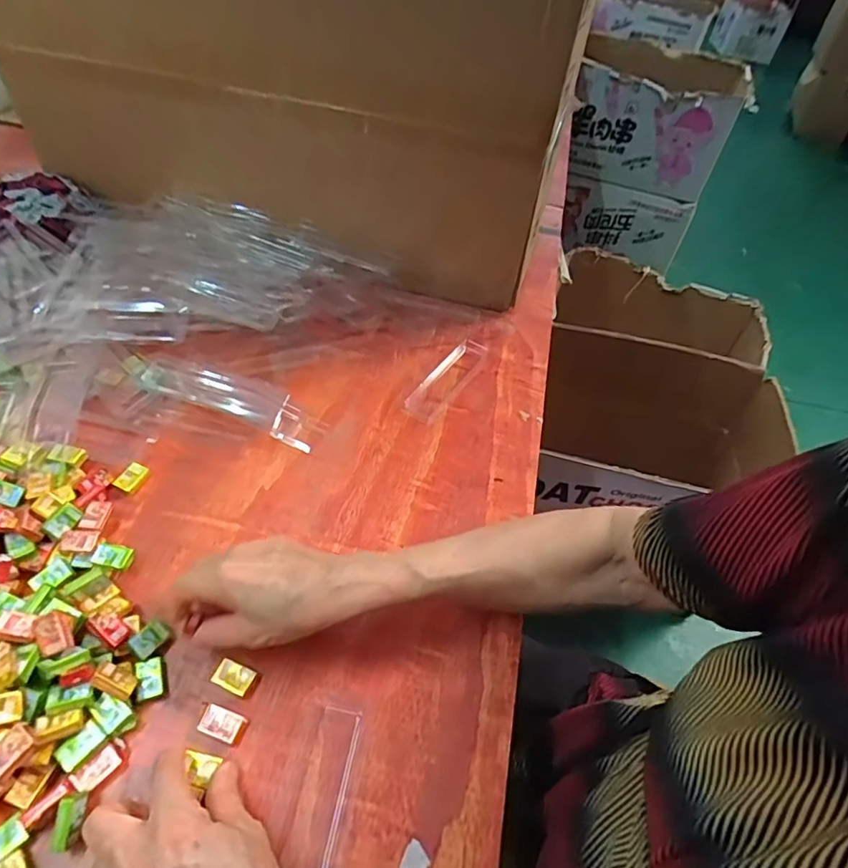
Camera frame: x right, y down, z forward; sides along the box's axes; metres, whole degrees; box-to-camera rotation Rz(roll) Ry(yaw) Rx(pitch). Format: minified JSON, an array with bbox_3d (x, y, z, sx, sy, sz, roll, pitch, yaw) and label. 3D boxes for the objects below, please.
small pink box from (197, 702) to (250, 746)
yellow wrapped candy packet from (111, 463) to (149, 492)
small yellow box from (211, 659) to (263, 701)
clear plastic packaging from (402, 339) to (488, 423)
[{"bbox_3d":[-0.128,0.185,0.348,0.027,0.007,0.017,17,50,8],"label":"small pink box"},{"bbox_3d":[-0.248,0.036,0.463,0.017,0.009,0.025,25,52,14],"label":"yellow wrapped candy packet"},{"bbox_3d":[-0.127,0.164,0.367,0.029,0.007,0.017,17,50,9],"label":"small yellow box"},{"bbox_3d":[0.026,-0.061,0.579,0.037,0.009,0.138,27,52,16],"label":"clear plastic packaging"}]

